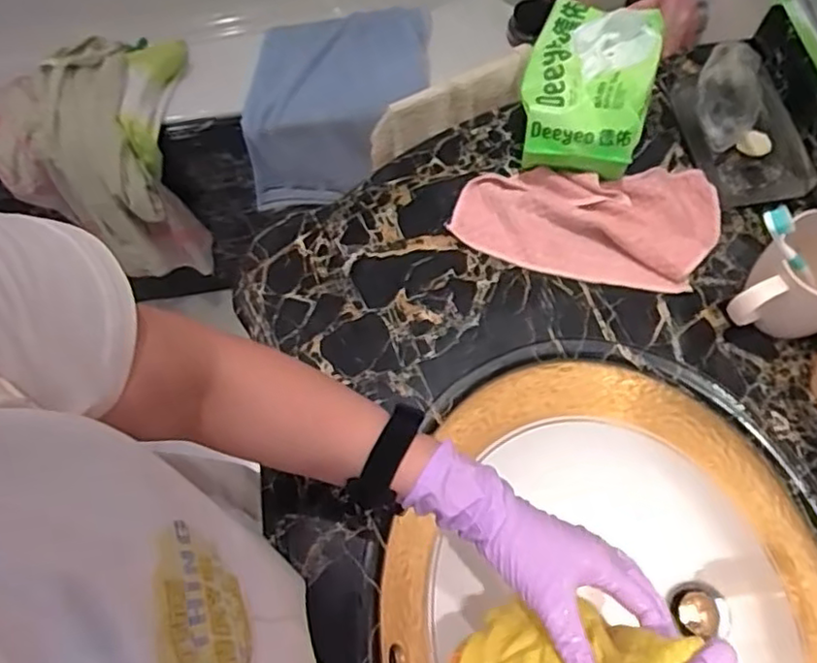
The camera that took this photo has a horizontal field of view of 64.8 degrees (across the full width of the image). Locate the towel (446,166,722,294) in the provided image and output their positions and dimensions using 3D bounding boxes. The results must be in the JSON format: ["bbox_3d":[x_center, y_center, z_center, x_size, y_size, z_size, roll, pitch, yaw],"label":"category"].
[{"bbox_3d":[0.174,-0.114,0.636,0.252,0.031,0.126,9,68,6],"label":"towel"}]

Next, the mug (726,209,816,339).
[{"bbox_3d":[0.332,-0.036,0.557,0.110,0.098,0.087,-38,70,-14],"label":"mug"}]

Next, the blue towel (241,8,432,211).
[{"bbox_3d":[-0.124,-0.399,1.179,0.304,0.247,0.253,6,66,5],"label":"blue towel"}]

